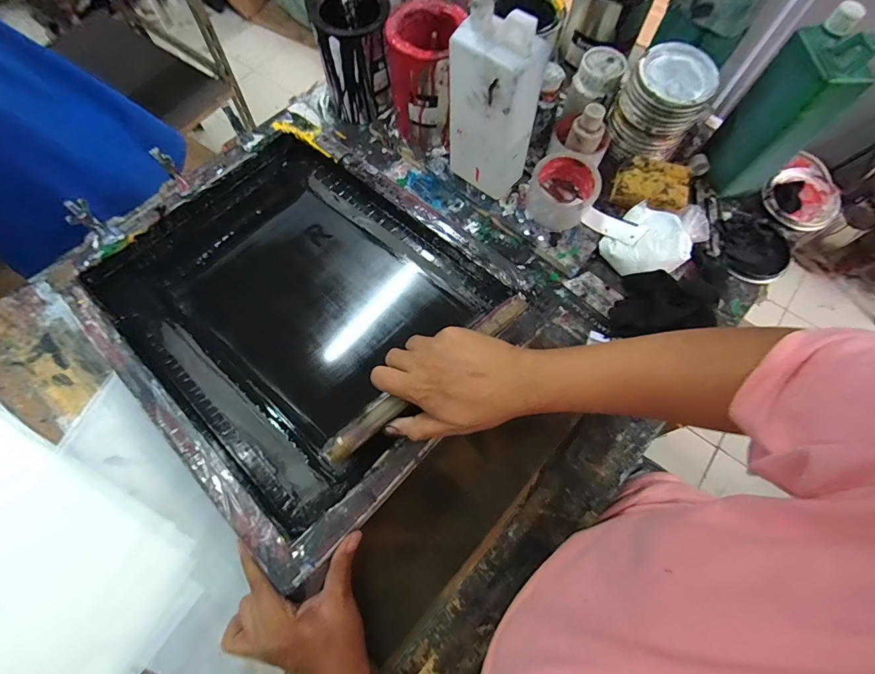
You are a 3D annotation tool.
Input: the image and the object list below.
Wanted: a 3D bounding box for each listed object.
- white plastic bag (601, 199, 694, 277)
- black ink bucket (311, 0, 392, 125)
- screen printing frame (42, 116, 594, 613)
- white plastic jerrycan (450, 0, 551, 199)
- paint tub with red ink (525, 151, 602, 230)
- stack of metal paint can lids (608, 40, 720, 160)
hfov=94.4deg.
[{"bbox_3d":[0.282,-0.125,0.546,0.089,0.040,0.100,-40,75,-14],"label":"white plastic bag"},{"bbox_3d":[-0.119,-0.416,0.605,0.097,0.139,0.095,0,69,0],"label":"black ink bucket"},{"bbox_3d":[-0.161,-0.045,0.502,0.515,0.042,0.406,40,73,18],"label":"screen printing frame"},{"bbox_3d":[0.067,-0.278,0.500,0.103,0.209,0.055,38,74,13],"label":"white plastic jerrycan"},{"bbox_3d":[0.169,-0.198,0.557,0.089,0.061,0.083,0,69,0],"label":"paint tub with red ink"},{"bbox_3d":[0.297,-0.312,0.545,0.103,0.091,0.101,37,73,12],"label":"stack of metal paint can lids"}]

